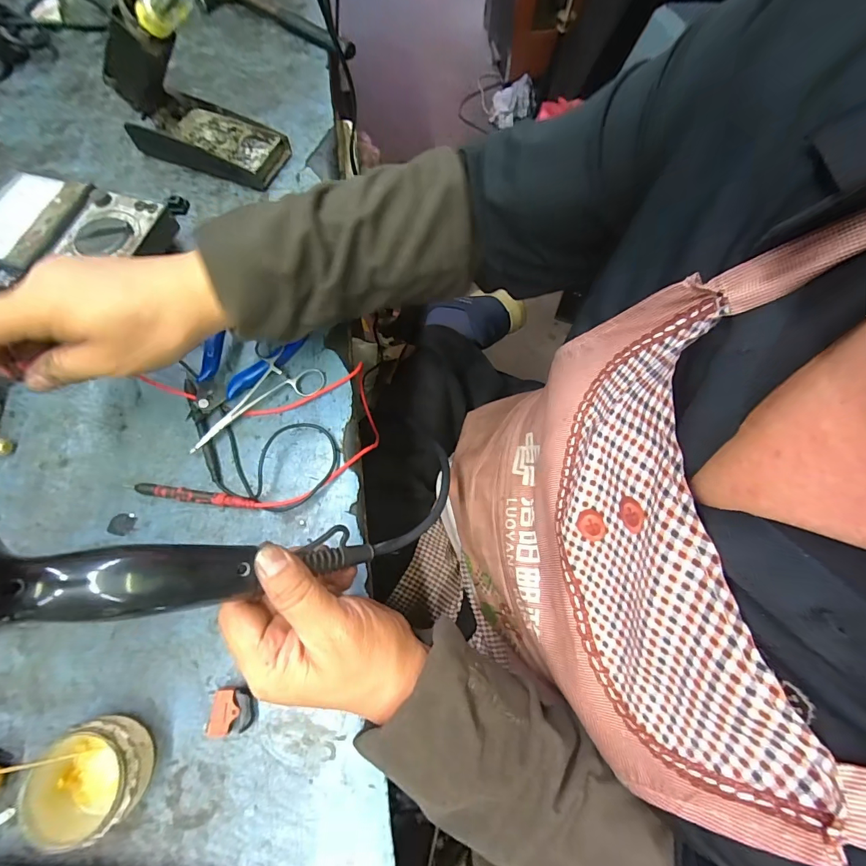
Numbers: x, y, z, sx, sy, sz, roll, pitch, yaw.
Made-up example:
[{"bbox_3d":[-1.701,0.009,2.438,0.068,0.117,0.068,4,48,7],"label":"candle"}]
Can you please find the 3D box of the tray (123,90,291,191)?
[{"bbox_3d":[-0.244,-0.324,0.470,0.152,0.035,0.073,19,70,6],"label":"tray"}]

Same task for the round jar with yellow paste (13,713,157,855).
[{"bbox_3d":[-0.214,0.220,0.265,0.073,0.038,0.059,-41,75,-14],"label":"round jar with yellow paste"}]

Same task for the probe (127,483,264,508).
[{"bbox_3d":[-0.195,0.051,0.345,0.109,0.009,0.010,8,69,2],"label":"probe"}]

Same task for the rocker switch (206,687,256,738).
[{"bbox_3d":[-0.136,0.191,0.290,0.028,0.015,0.028,6,69,2],"label":"rocker switch"}]

